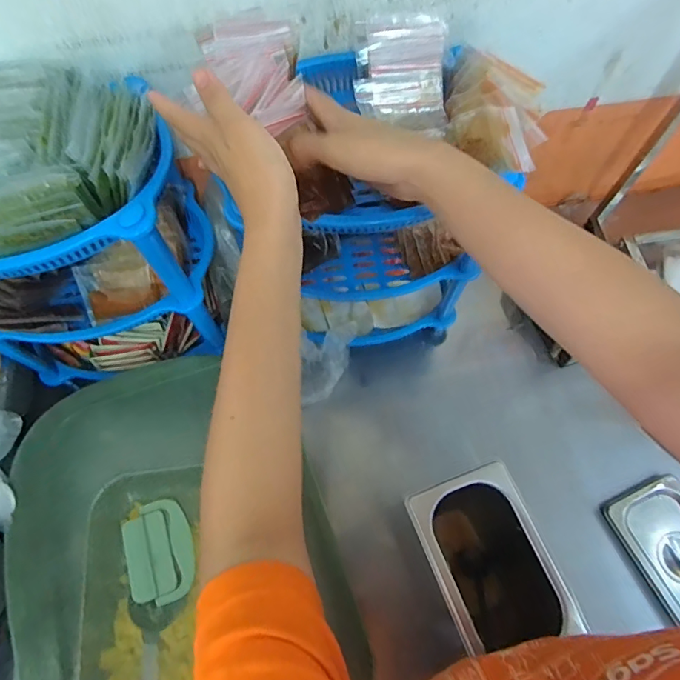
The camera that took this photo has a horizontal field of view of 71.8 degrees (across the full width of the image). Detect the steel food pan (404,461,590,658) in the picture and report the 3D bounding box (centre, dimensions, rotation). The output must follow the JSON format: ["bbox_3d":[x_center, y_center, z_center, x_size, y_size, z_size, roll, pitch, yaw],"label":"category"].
[{"bbox_3d":[0.149,0.245,0.501,0.113,0.145,0.182,-20,68,-7],"label":"steel food pan"}]

